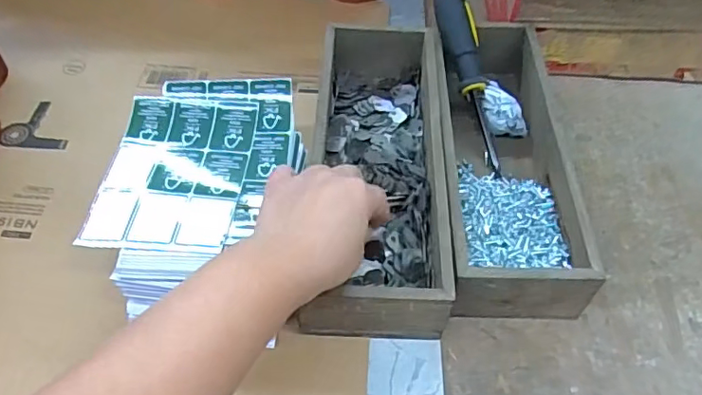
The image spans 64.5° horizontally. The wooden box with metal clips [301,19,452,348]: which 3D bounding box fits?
[{"bbox_3d":[0.019,-0.035,0.458,0.106,0.070,0.302,0,49,-1],"label":"wooden box with metal clips"}]

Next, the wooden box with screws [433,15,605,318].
[{"bbox_3d":[0.123,-0.041,0.476,0.097,0.063,0.281,3,54,0],"label":"wooden box with screws"}]

